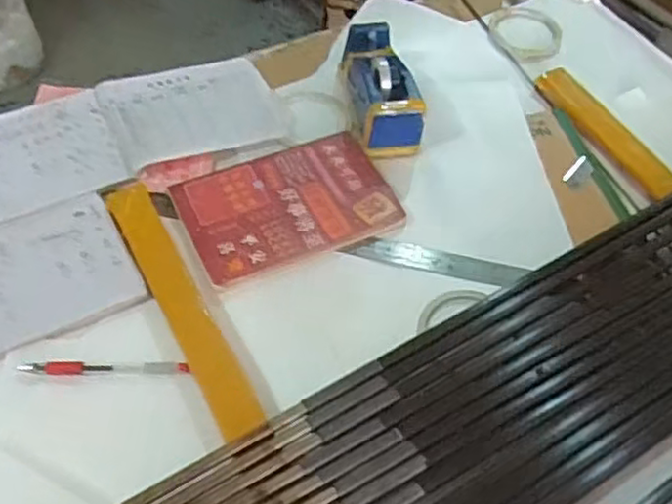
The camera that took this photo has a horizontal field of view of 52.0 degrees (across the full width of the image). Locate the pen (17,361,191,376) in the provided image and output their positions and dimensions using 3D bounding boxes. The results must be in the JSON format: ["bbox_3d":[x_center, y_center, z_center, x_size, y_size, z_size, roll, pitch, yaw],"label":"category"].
[{"bbox_3d":[-0.190,0.096,0.568,0.136,0.008,0.012,-2,52,-5],"label":"pen"}]

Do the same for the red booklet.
[{"bbox_3d":[-0.046,-0.050,0.683,0.201,0.012,0.139,-20,56,-18],"label":"red booklet"}]

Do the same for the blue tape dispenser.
[{"bbox_3d":[0.048,-0.176,0.749,0.062,0.077,0.151,-8,53,-10],"label":"blue tape dispenser"}]

